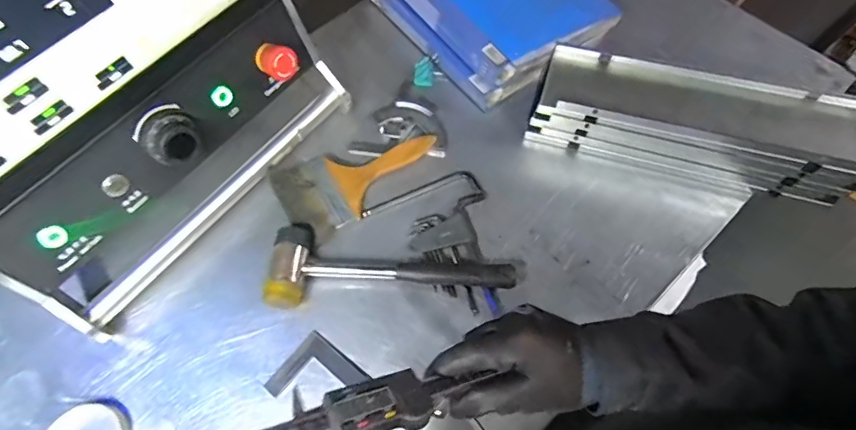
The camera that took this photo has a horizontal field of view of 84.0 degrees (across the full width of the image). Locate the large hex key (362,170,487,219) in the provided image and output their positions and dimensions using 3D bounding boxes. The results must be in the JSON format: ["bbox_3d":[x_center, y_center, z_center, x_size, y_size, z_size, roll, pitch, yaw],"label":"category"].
[{"bbox_3d":[-0.003,-0.014,0.643,0.160,0.011,0.056,-23,66,-9],"label":"large hex key"}]

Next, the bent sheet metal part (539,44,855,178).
[{"bbox_3d":[0.355,-0.139,0.610,0.404,0.038,0.124,16,66,9],"label":"bent sheet metal part"}]

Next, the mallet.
[{"bbox_3d":[-0.036,0.066,0.580,0.303,0.044,0.104,1,64,3],"label":"mallet"}]

